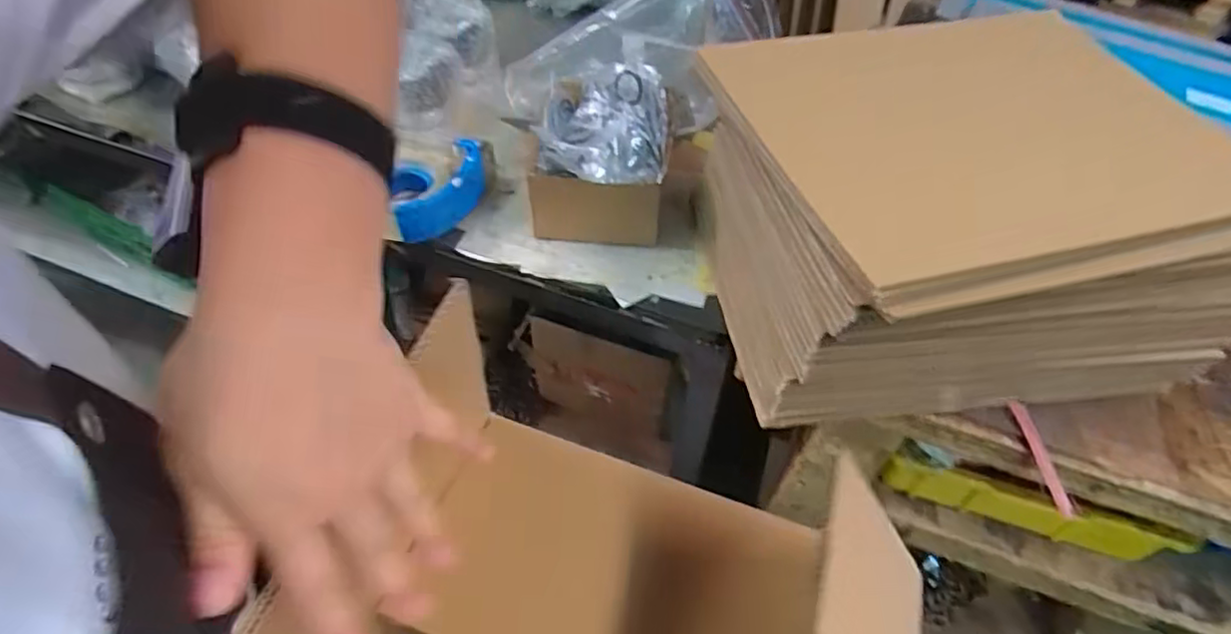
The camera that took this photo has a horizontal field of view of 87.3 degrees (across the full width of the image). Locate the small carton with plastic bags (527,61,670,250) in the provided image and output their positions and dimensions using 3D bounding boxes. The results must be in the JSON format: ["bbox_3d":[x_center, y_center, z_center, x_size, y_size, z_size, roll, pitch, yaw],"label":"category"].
[{"bbox_3d":[-0.015,-0.208,0.778,0.153,0.107,0.232,3,52,1],"label":"small carton with plastic bags"}]

